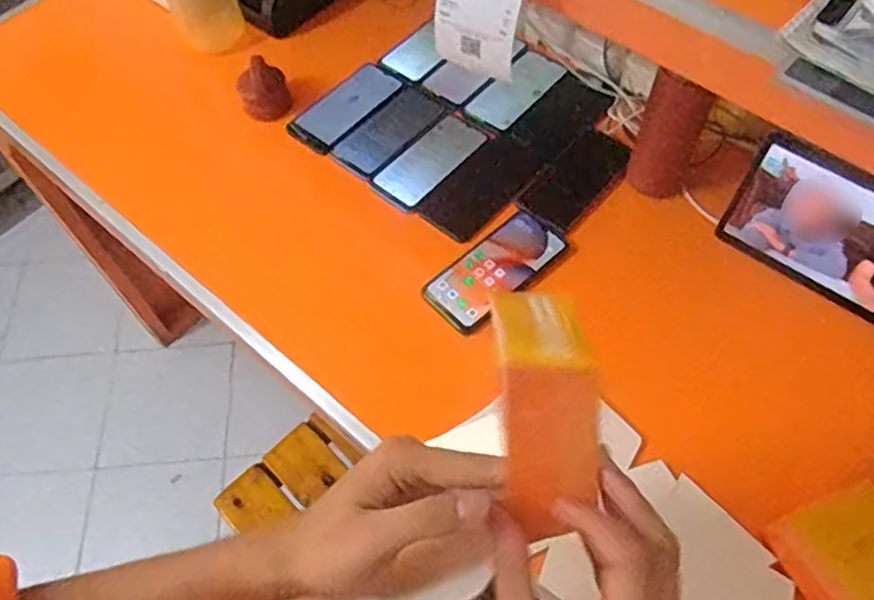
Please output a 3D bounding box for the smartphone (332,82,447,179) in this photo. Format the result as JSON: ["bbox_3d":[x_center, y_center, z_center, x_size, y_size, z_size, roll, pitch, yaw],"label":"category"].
[{"bbox_3d":[-0.065,-0.228,0.919,0.077,0.012,0.172,37,67,21],"label":"smartphone"}]

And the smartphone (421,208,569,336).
[{"bbox_3d":[0.069,-0.036,0.806,0.167,0.012,0.077,-39,70,-14],"label":"smartphone"}]

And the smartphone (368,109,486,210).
[{"bbox_3d":[-0.007,-0.182,0.897,0.074,0.011,0.157,36,66,20],"label":"smartphone"}]

